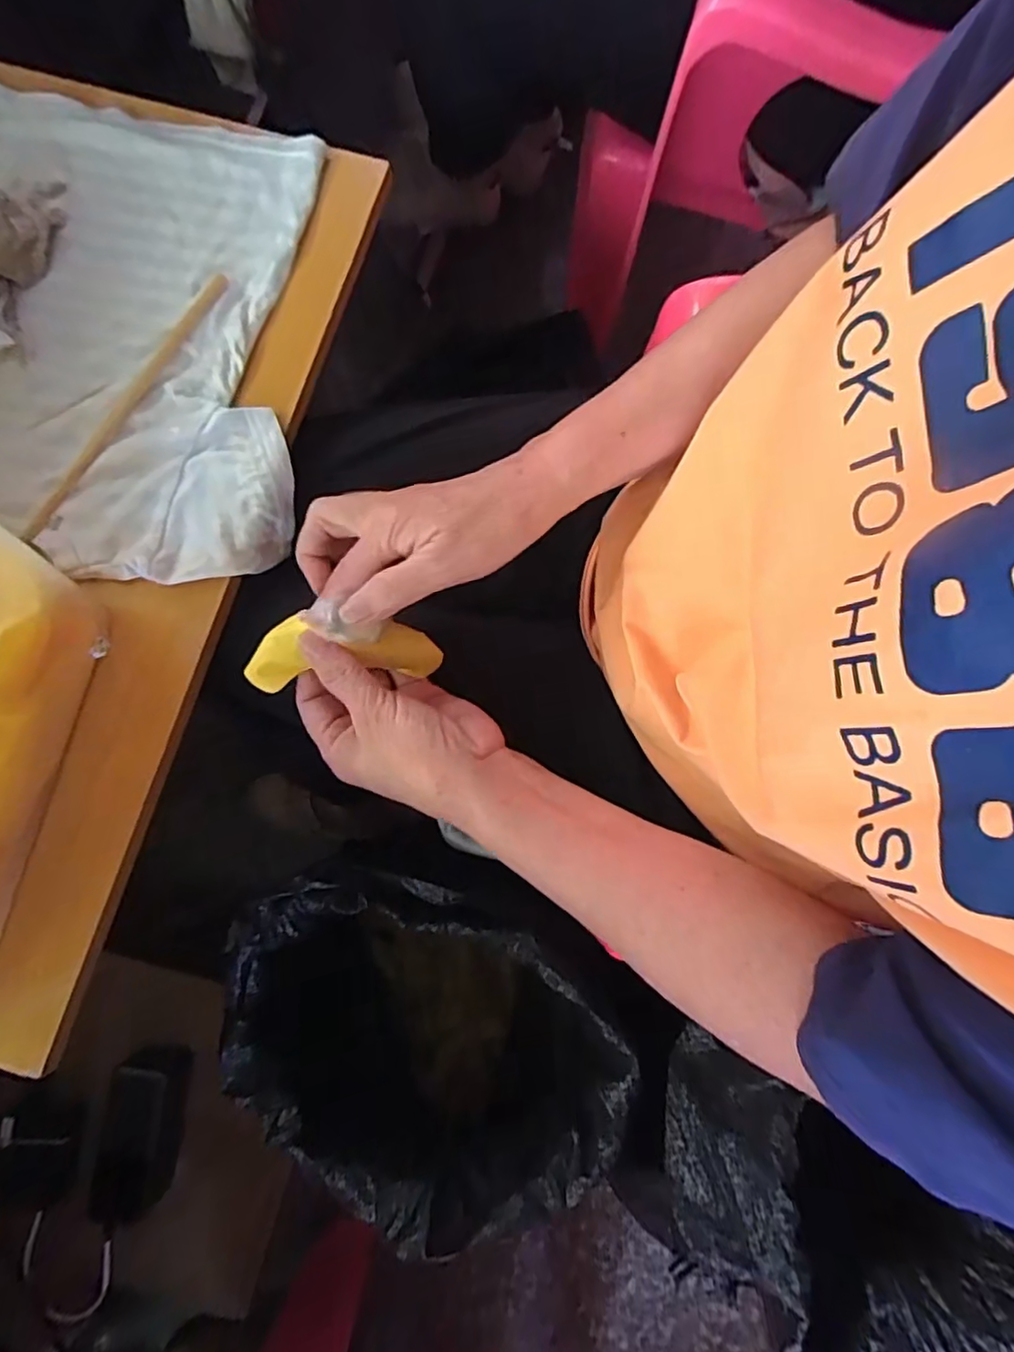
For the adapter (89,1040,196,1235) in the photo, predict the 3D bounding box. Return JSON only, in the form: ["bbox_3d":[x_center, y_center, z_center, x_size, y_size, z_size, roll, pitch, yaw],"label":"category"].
[{"bbox_3d":[-0.352,0.436,0.583,0.071,0.032,0.144,7,80,1],"label":"adapter"}]

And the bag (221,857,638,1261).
[{"bbox_3d":[-0.074,0.283,0.591,0.294,0.378,0.235,32,81,5],"label":"bag"}]

